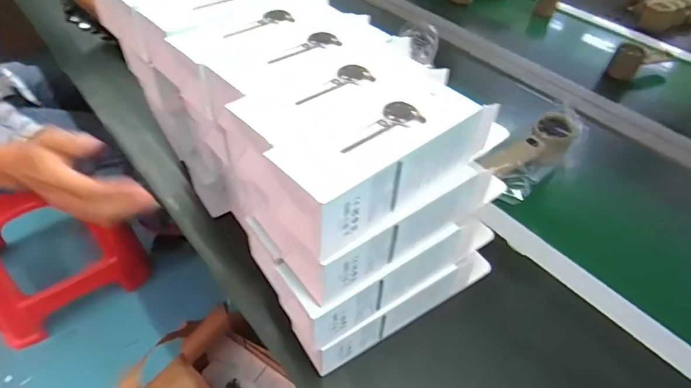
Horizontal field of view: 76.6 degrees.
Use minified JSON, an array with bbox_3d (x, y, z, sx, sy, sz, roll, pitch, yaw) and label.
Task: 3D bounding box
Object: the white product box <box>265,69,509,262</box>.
[{"bbox_3d":[0.035,-0.034,0.337,0.203,0.056,0.067,-31,56,-30],"label":"white product box"}]

